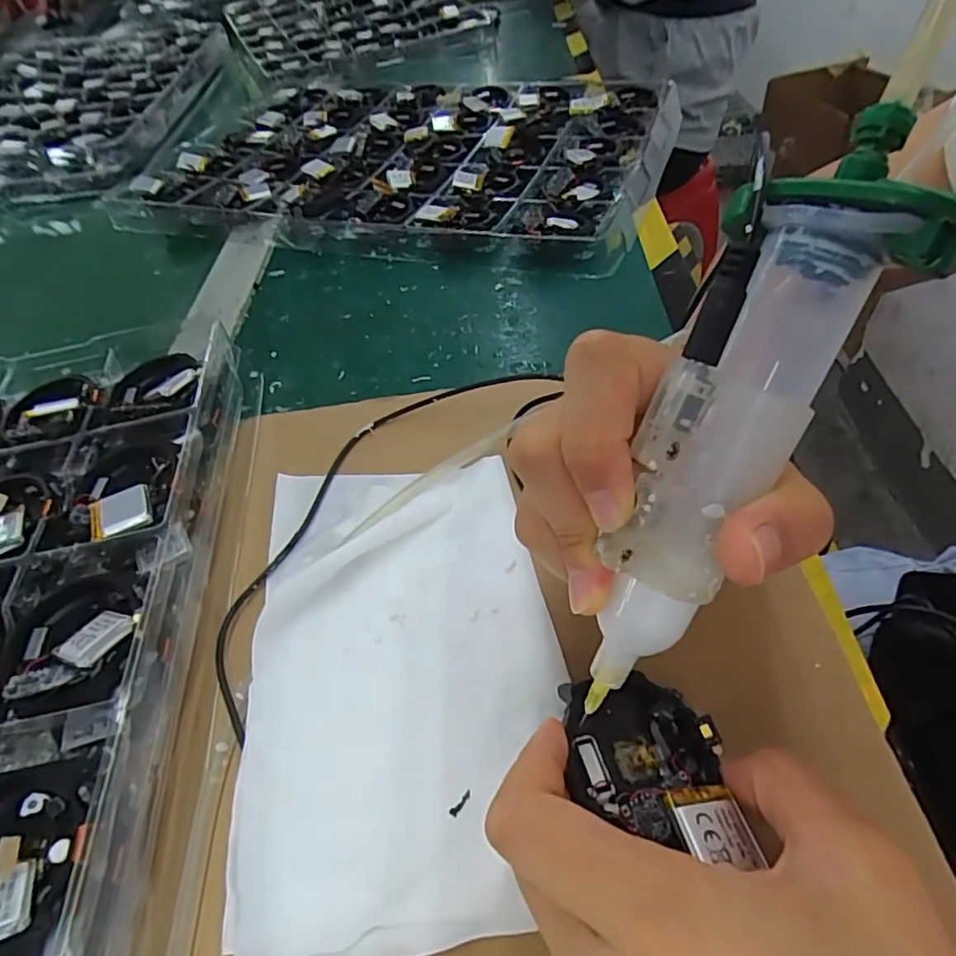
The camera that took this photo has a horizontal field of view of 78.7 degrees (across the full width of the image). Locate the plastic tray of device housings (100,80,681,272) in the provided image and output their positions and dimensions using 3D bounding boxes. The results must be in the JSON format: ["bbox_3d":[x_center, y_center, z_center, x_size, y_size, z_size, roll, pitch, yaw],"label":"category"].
[{"bbox_3d":[-0.070,-0.295,0.524,0.453,0.026,0.300,11,52,15],"label":"plastic tray of device housings"}]

